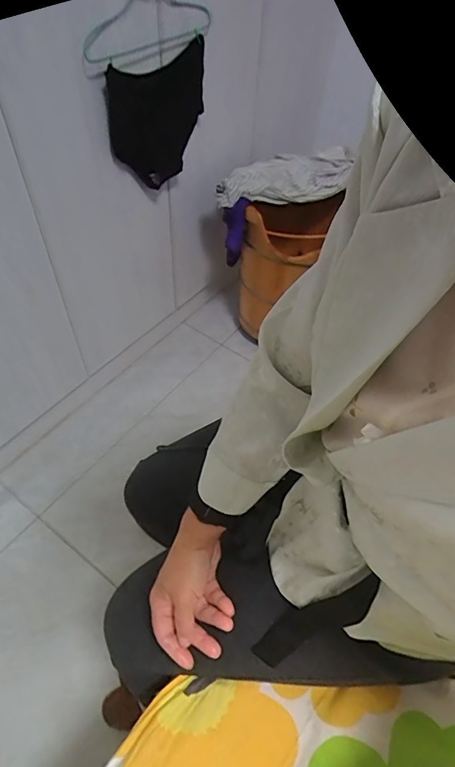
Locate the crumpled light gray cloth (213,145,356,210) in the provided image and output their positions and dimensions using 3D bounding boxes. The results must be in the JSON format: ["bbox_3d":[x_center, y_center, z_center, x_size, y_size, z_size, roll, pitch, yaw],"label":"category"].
[{"bbox_3d":[0.135,-0.538,1.133,0.356,0.096,0.128,-16,55,-16],"label":"crumpled light gray cloth"}]

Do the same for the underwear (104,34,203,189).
[{"bbox_3d":[-0.135,-0.534,0.886,0.043,0.240,0.272,23,53,17],"label":"underwear"}]

